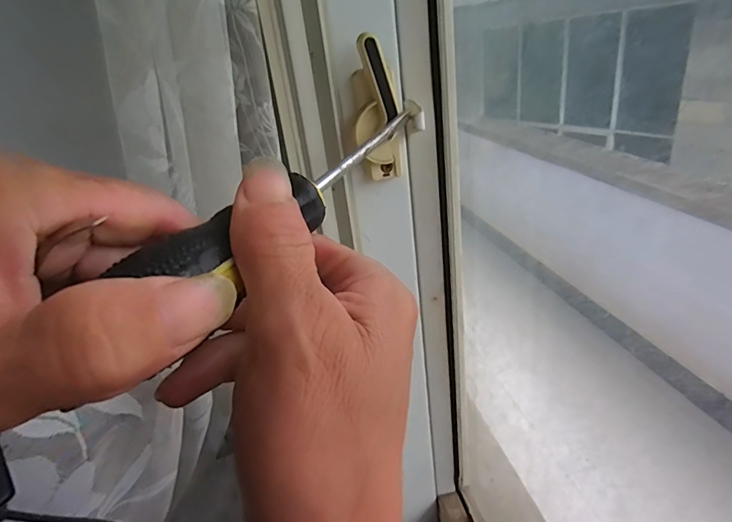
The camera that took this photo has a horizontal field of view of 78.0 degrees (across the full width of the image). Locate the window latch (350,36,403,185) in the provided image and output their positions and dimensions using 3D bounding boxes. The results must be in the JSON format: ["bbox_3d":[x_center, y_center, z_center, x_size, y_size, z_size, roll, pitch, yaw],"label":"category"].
[{"bbox_3d":[0.007,-0.083,0.251,0.026,0.075,0.025,-5,26,2],"label":"window latch"}]

